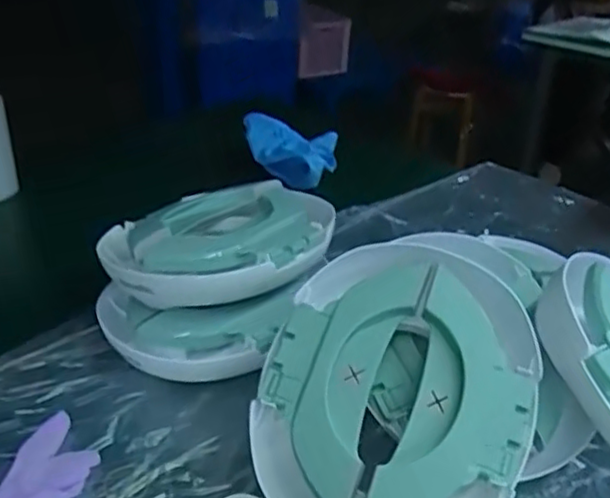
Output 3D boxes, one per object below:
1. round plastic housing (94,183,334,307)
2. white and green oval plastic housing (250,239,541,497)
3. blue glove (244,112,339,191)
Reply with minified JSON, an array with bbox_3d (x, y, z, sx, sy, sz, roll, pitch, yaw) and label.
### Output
[{"bbox_3d":[-0.101,-0.009,0.819,0.219,0.069,0.252,25,35,34],"label":"round plastic housing"},{"bbox_3d":[0.082,0.134,0.633,0.243,0.055,0.287,15,71,14],"label":"white and green oval plastic housing"},{"bbox_3d":[-0.021,-0.170,1.218,0.165,0.120,0.090,-1,29,-9],"label":"blue glove"}]

